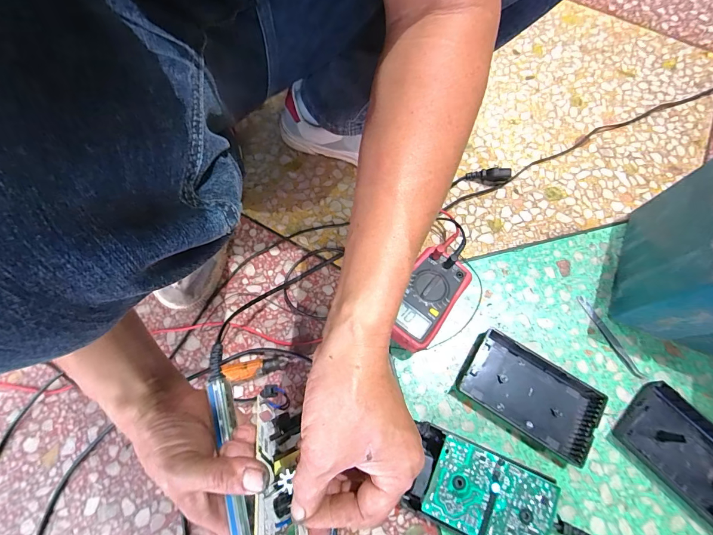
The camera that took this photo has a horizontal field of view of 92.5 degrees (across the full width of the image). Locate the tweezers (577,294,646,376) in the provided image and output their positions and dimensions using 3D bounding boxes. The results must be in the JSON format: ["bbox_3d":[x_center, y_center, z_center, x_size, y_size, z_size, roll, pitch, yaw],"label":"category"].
[{"bbox_3d":[0.327,0.089,0.441,0.013,0.004,0.117,-24,72,-10],"label":"tweezers"}]

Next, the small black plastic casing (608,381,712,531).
[{"bbox_3d":[0.381,0.215,0.389,0.095,0.023,0.153,-42,76,-15],"label":"small black plastic casing"}]

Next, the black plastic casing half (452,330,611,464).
[{"bbox_3d":[0.206,0.151,0.408,0.154,0.021,0.086,31,72,10],"label":"black plastic casing half"}]

